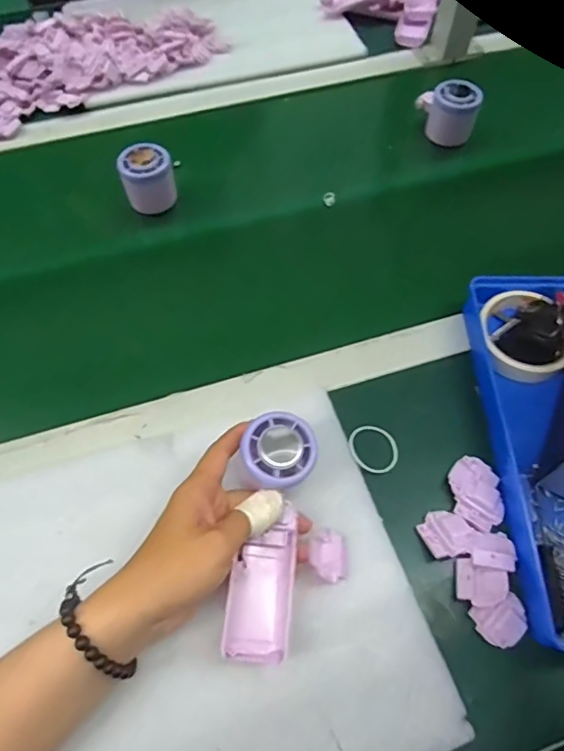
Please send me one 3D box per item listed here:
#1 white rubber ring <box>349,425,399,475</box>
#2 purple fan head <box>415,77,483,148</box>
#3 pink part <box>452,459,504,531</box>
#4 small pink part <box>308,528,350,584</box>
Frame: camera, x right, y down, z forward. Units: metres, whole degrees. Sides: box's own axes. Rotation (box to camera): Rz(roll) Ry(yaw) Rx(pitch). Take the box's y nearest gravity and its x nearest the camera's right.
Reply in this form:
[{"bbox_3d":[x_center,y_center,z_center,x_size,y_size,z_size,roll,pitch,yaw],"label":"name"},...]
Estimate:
[{"bbox_3d":[0.079,0.062,0.445,0.044,0.005,0.041,0,61,0],"label":"white rubber ring"},{"bbox_3d":[0.205,-0.324,0.640,0.062,0.054,0.061,-3,61,-2],"label":"purple fan head"},{"bbox_3d":[0.158,0.095,0.422,0.040,0.011,0.058,1,61,0],"label":"pink part"},{"bbox_3d":[0.036,0.135,0.388,0.035,0.008,0.035,21,60,-15],"label":"small pink part"}]

